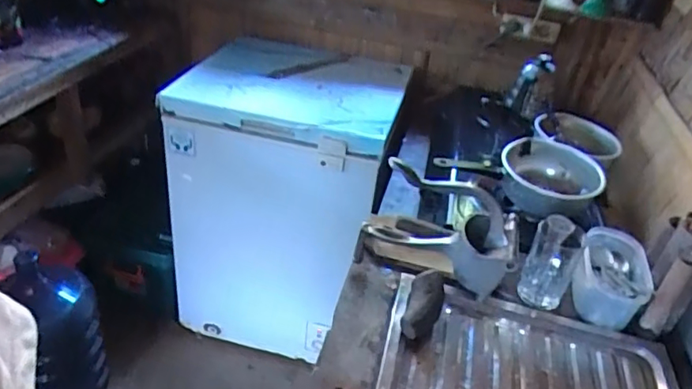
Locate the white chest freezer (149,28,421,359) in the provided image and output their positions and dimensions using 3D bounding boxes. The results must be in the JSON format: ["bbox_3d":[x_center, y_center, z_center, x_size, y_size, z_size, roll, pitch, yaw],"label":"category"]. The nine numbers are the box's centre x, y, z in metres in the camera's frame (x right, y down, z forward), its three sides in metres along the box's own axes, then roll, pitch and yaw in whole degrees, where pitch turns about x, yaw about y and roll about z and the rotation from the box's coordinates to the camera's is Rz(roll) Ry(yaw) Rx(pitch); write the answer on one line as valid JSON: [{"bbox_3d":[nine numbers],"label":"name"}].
[{"bbox_3d":[-0.181,0.010,1.785,0.603,0.843,0.594,14,34,10],"label":"white chest freezer"}]

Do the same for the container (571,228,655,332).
[{"bbox_3d":[0.427,0.128,0.889,0.108,0.099,0.175,24,37,22],"label":"container"}]

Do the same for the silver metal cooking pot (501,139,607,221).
[{"bbox_3d":[0.407,-0.026,1.117,0.191,0.094,0.175,23,37,21],"label":"silver metal cooking pot"}]

